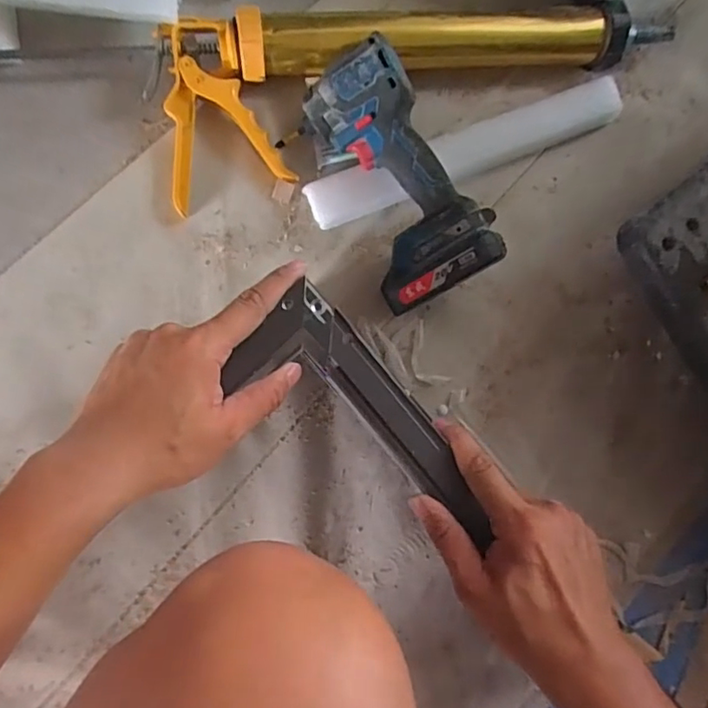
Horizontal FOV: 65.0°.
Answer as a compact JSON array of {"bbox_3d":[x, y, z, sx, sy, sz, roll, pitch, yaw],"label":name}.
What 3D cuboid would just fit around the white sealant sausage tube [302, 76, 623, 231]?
[{"bbox_3d":[0.120,-0.207,0.570,0.351,0.033,0.054,-22,92,-8],"label":"white sealant sausage tube"}]

